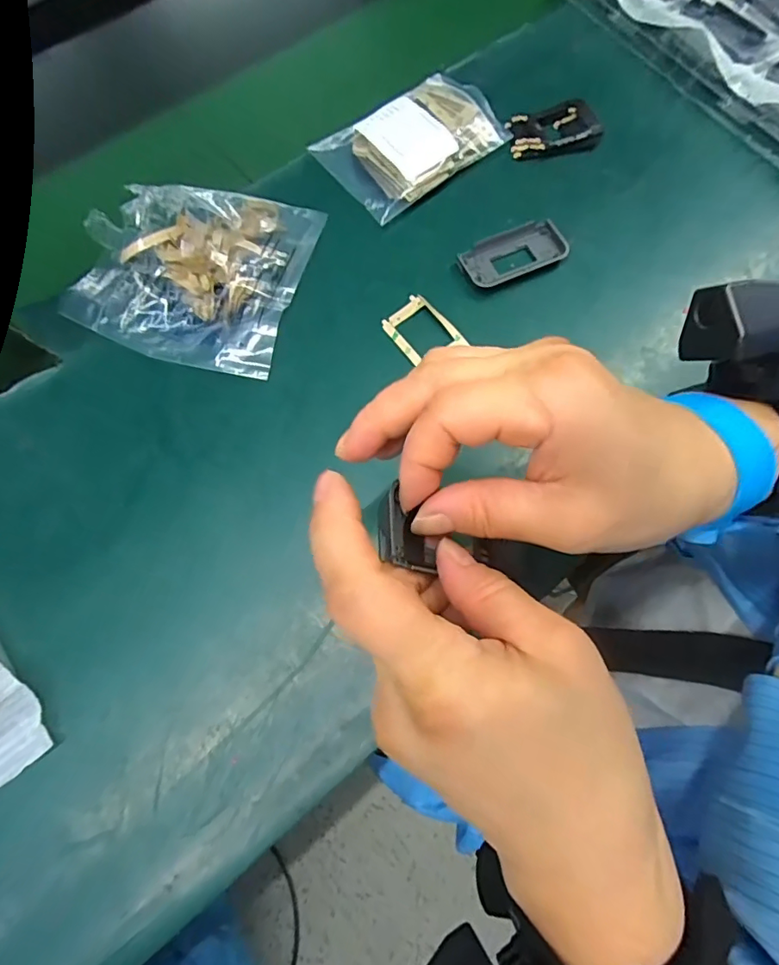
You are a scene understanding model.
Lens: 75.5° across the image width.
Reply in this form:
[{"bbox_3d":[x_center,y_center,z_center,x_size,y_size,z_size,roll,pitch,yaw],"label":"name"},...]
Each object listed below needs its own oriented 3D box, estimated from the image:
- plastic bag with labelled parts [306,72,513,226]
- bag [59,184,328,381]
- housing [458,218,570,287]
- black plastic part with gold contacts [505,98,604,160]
[{"bbox_3d":[0.019,-0.260,0.384,0.128,0.018,0.085,-37,73,-12],"label":"plastic bag with labelled parts"},{"bbox_3d":[-0.133,-0.150,0.340,0.141,0.030,0.146,11,70,5],"label":"bag"},{"bbox_3d":[0.088,-0.164,0.358,0.076,0.007,0.040,-22,71,-7],"label":"housing"},{"bbox_3d":[0.130,-0.281,0.400,0.073,0.009,0.048,-10,70,-3],"label":"black plastic part with gold contacts"}]

